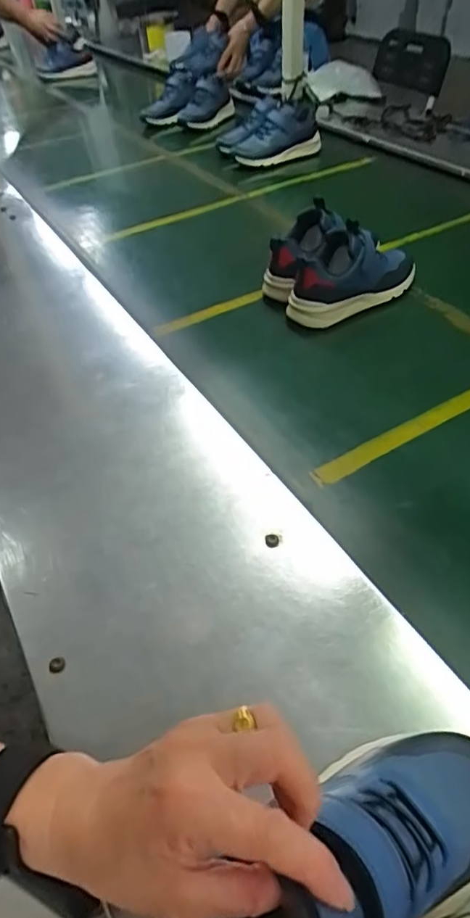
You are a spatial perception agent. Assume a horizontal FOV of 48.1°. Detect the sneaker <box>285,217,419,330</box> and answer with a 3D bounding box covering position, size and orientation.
[{"bbox_3d":[0.171,-0.263,0.753,0.213,0.119,0.079,-23,48,-15],"label":"sneaker"}]

